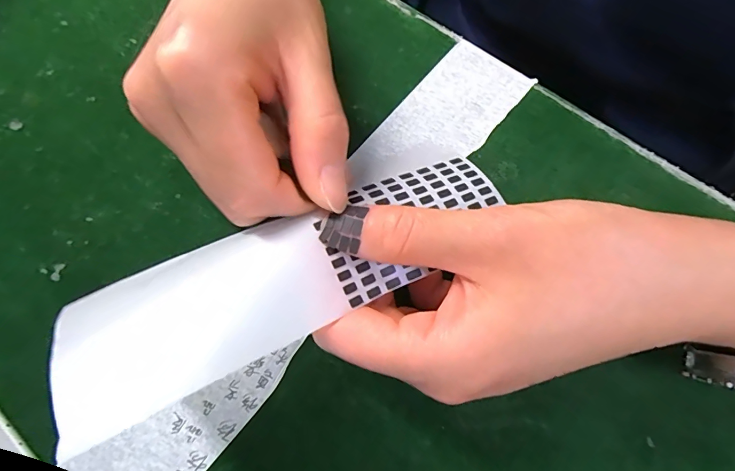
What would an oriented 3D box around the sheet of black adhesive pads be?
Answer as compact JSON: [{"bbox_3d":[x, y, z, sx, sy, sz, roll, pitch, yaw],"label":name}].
[{"bbox_3d":[-0.024,0.010,0.150,0.162,0.015,0.048,-27,72,-18],"label":"sheet of black adhesive pads"}]

